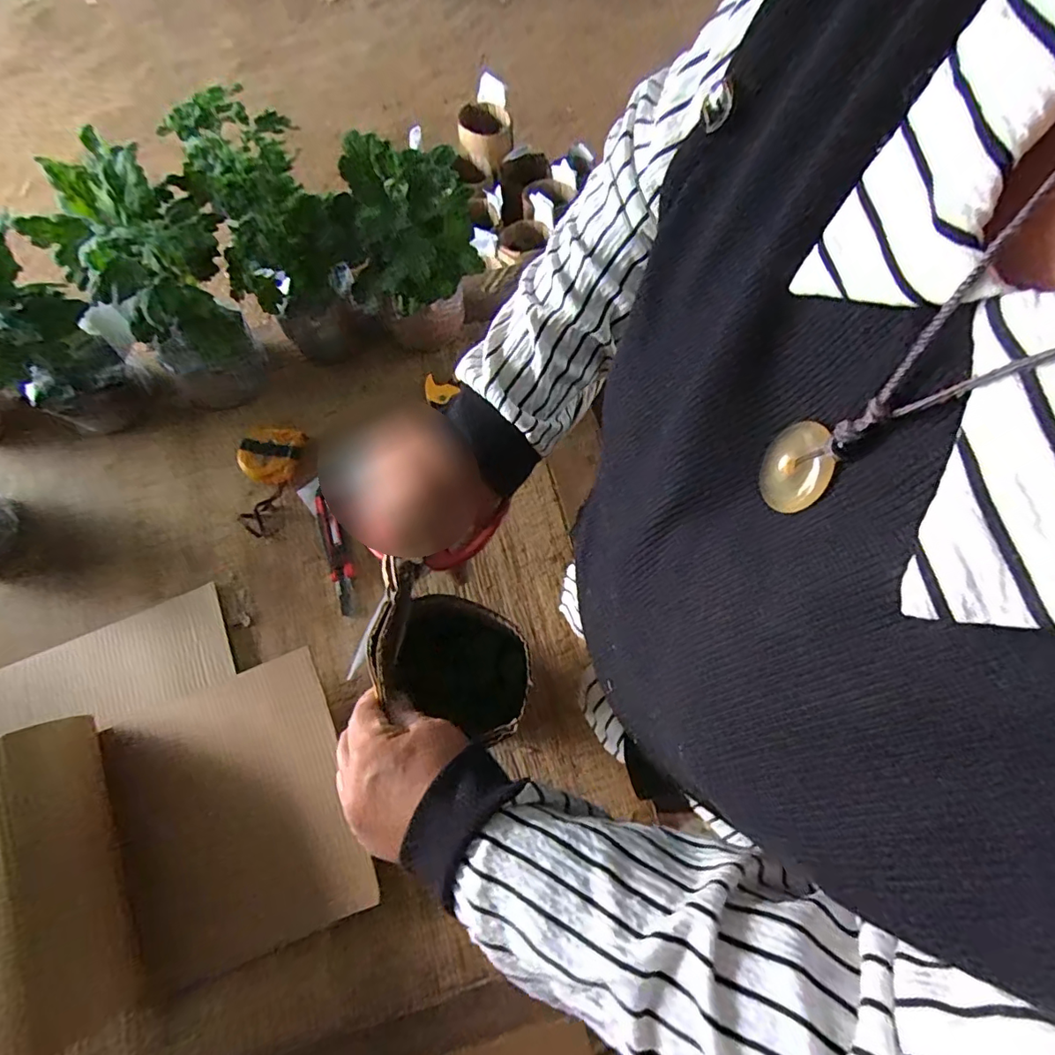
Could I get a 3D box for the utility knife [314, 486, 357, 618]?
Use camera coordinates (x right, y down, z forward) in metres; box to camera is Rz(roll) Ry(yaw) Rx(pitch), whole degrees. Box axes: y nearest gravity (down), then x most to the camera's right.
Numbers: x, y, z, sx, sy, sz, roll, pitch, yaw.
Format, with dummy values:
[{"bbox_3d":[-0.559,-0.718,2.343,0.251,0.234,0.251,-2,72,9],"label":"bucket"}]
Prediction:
[{"bbox_3d":[-0.259,0.030,0.711,0.028,0.010,0.184,-21,72,-7],"label":"utility knife"}]

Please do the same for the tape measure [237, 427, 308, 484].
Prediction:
[{"bbox_3d":[-0.355,-0.101,0.734,0.073,0.041,0.083,14,72,5],"label":"tape measure"}]

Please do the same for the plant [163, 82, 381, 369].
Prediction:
[{"bbox_3d":[-0.296,-0.354,0.679,0.162,0.297,0.154,-21,72,-7],"label":"plant"}]

